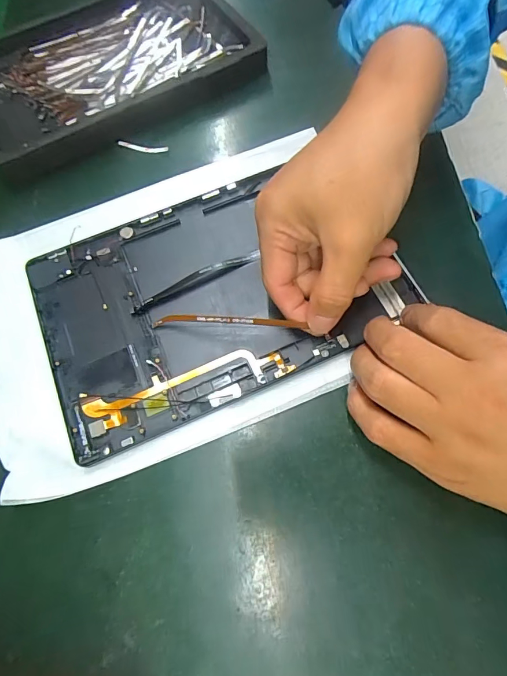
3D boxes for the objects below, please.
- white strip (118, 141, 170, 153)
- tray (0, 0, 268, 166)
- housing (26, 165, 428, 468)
[{"bbox_3d":[-0.090,-0.157,0.333,0.042,0.005,0.006,6,67,7],"label":"white strip"},{"bbox_3d":[-0.126,-0.241,0.353,0.241,0.026,0.153,-29,67,-8],"label":"tray"},{"bbox_3d":[-0.027,-0.033,0.276,0.228,0.011,0.154,-23,68,-7],"label":"housing"}]

